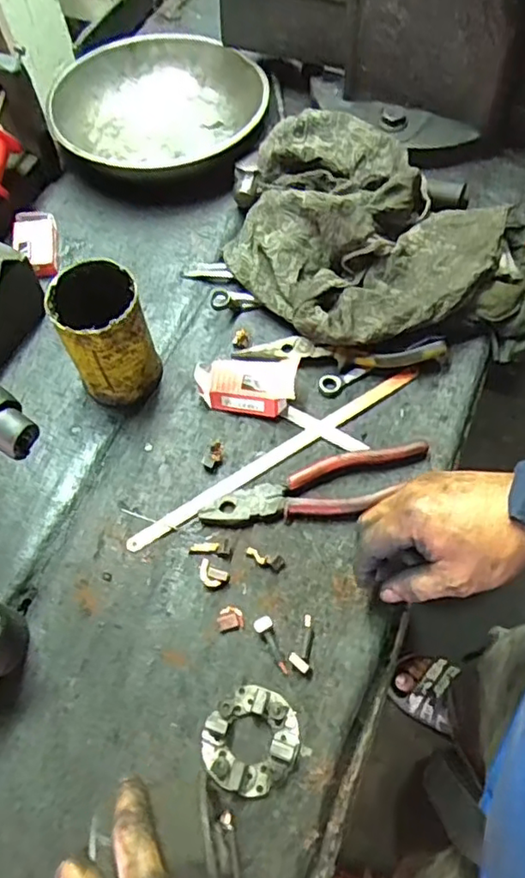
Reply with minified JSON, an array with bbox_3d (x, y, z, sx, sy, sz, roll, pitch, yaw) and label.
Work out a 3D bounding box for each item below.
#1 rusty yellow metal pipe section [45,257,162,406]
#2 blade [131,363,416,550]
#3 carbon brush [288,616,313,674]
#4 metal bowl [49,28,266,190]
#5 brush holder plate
[{"bbox_3d":[-0.133,-0.088,0.538,0.070,0.118,0.072,-2,62,3],"label":"rusty yellow metal pipe section"},{"bbox_3d":[0.016,0.012,0.541,0.298,0.007,0.016,-32,65,-13],"label":"blade"},{"bbox_3d":[0.031,0.156,0.470,0.015,0.009,0.042,8,63,8],"label":"carbon brush"},{"bbox_3d":[-0.119,-0.371,0.714,0.238,0.061,0.228,-2,62,3],"label":"metal bowl"},{"bbox_3d":[-0.008,0.216,0.441,0.067,0.016,0.068,-2,62,3],"label":"brush holder plate"}]

